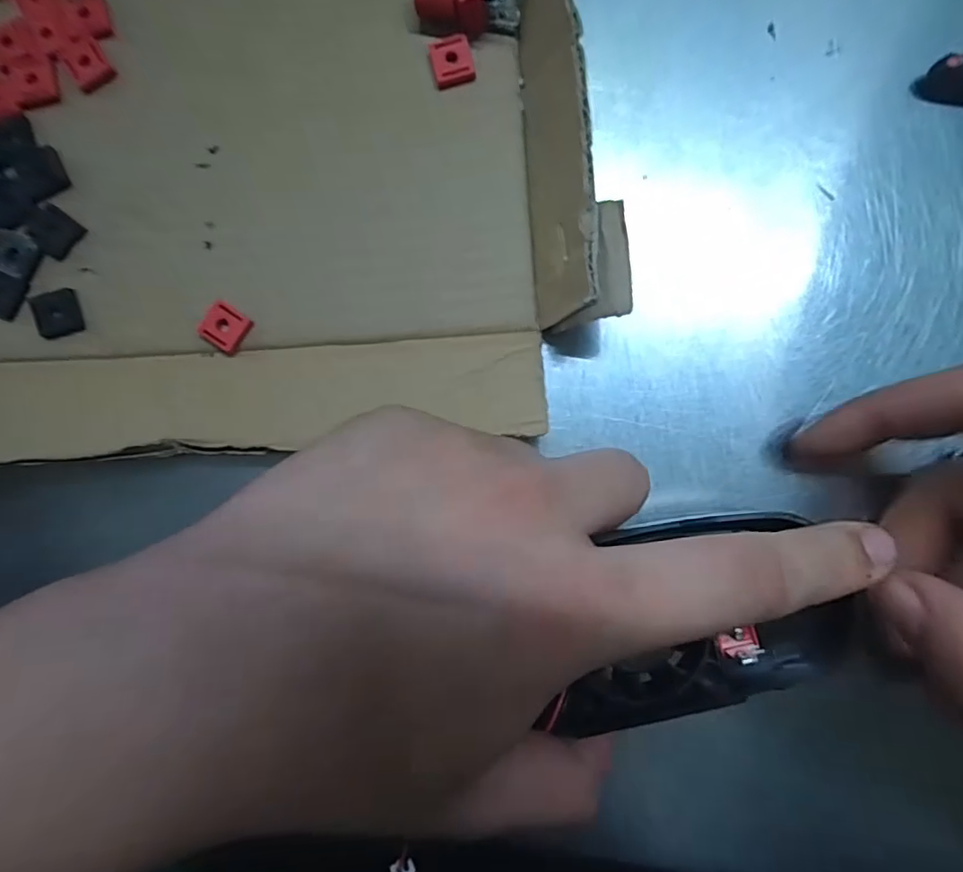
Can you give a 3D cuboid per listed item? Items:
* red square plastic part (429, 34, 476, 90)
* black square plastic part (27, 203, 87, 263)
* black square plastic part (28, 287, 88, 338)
[{"bbox_3d":[-0.010,-0.121,0.180,0.013,0.004,0.014,-14,89,1],"label":"red square plastic part"},{"bbox_3d":[-0.138,-0.066,0.179,0.016,0.004,0.014,37,90,2],"label":"black square plastic part"},{"bbox_3d":[-0.135,-0.039,0.178,0.013,0.006,0.013,-17,89,1],"label":"black square plastic part"}]

